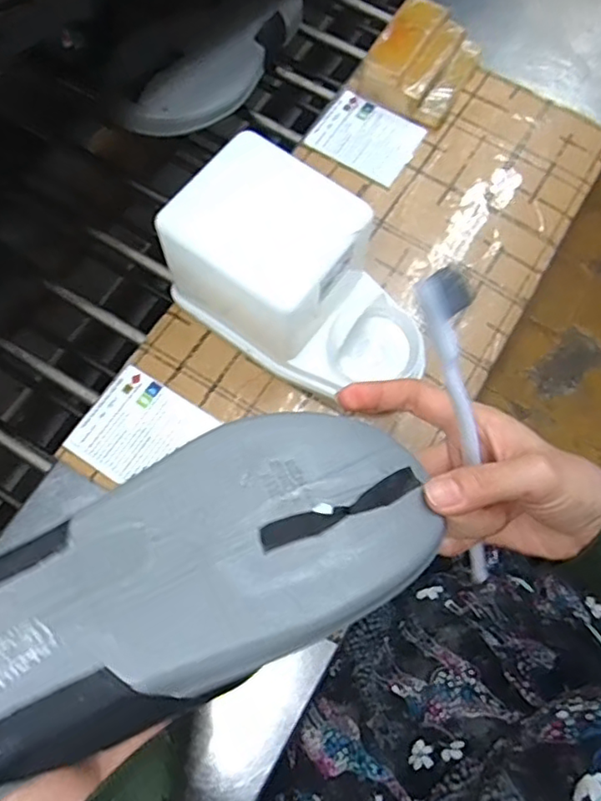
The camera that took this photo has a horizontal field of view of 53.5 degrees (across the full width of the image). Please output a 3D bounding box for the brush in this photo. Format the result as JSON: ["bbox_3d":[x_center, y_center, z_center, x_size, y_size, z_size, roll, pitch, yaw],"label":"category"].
[{"bbox_3d":[0.082,0.019,0.293,0.019,0.008,0.171,-19,115,-7],"label":"brush"}]

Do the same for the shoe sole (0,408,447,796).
[{"bbox_3d":[-0.065,0.075,0.233,0.258,0.014,0.094,-22,70,-20],"label":"shoe sole"}]

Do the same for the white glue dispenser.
[{"bbox_3d":[0.003,-0.079,0.410,0.170,0.107,0.099,37,74,10],"label":"white glue dispenser"}]

